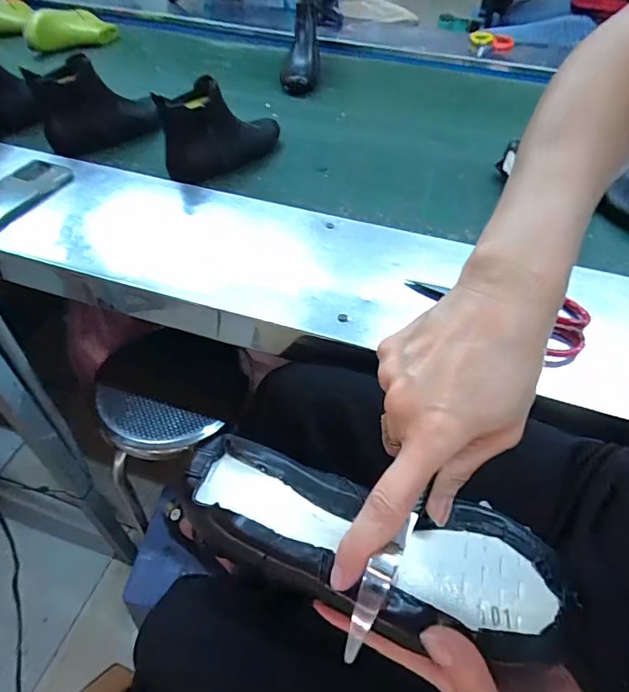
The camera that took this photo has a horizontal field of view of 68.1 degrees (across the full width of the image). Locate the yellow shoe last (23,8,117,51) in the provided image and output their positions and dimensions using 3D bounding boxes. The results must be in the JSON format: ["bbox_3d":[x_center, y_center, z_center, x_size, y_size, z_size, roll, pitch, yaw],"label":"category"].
[{"bbox_3d":[-0.611,-0.799,1.162,0.210,0.074,0.074,-17,53,-17],"label":"yellow shoe last"}]

